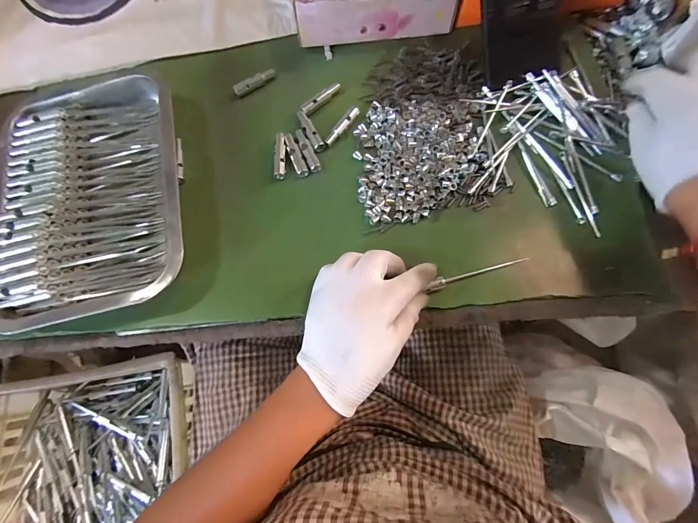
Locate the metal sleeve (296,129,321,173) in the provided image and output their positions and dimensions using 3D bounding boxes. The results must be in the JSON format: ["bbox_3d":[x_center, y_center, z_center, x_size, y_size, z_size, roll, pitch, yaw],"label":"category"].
[{"bbox_3d":[-0.044,-0.116,0.348,0.013,0.008,0.052,-23,74,-3],"label":"metal sleeve"}]

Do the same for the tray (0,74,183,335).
[{"bbox_3d":[-0.260,-0.076,0.333,0.182,0.033,0.268,-14,74,0],"label":"tray"}]

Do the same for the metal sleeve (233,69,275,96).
[{"bbox_3d":[-0.107,-0.204,0.379,0.051,0.011,0.011,-33,75,-6],"label":"metal sleeve"}]

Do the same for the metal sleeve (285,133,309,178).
[{"bbox_3d":[-0.057,-0.111,0.348,0.012,0.009,0.051,-23,74,-3],"label":"metal sleeve"}]

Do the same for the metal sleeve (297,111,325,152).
[{"bbox_3d":[-0.042,-0.140,0.355,0.013,0.010,0.052,-27,74,-4],"label":"metal sleeve"}]

